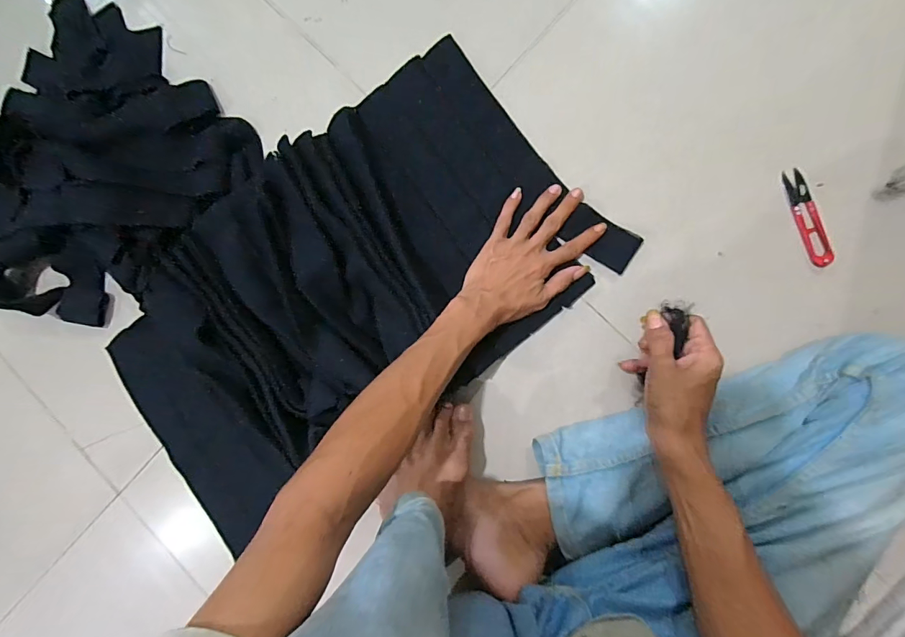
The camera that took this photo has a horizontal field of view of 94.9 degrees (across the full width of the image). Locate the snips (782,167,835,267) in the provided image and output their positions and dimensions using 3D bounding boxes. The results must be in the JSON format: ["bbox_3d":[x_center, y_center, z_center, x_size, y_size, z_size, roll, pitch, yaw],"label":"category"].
[{"bbox_3d":[0.385,-0.109,0.449,0.022,0.006,0.108,-16,88,7],"label":"snips"}]

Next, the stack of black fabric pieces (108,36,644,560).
[{"bbox_3d":[-0.127,-0.029,0.490,0.568,0.044,0.338,-39,85,3],"label":"stack of black fabric pieces"}]

